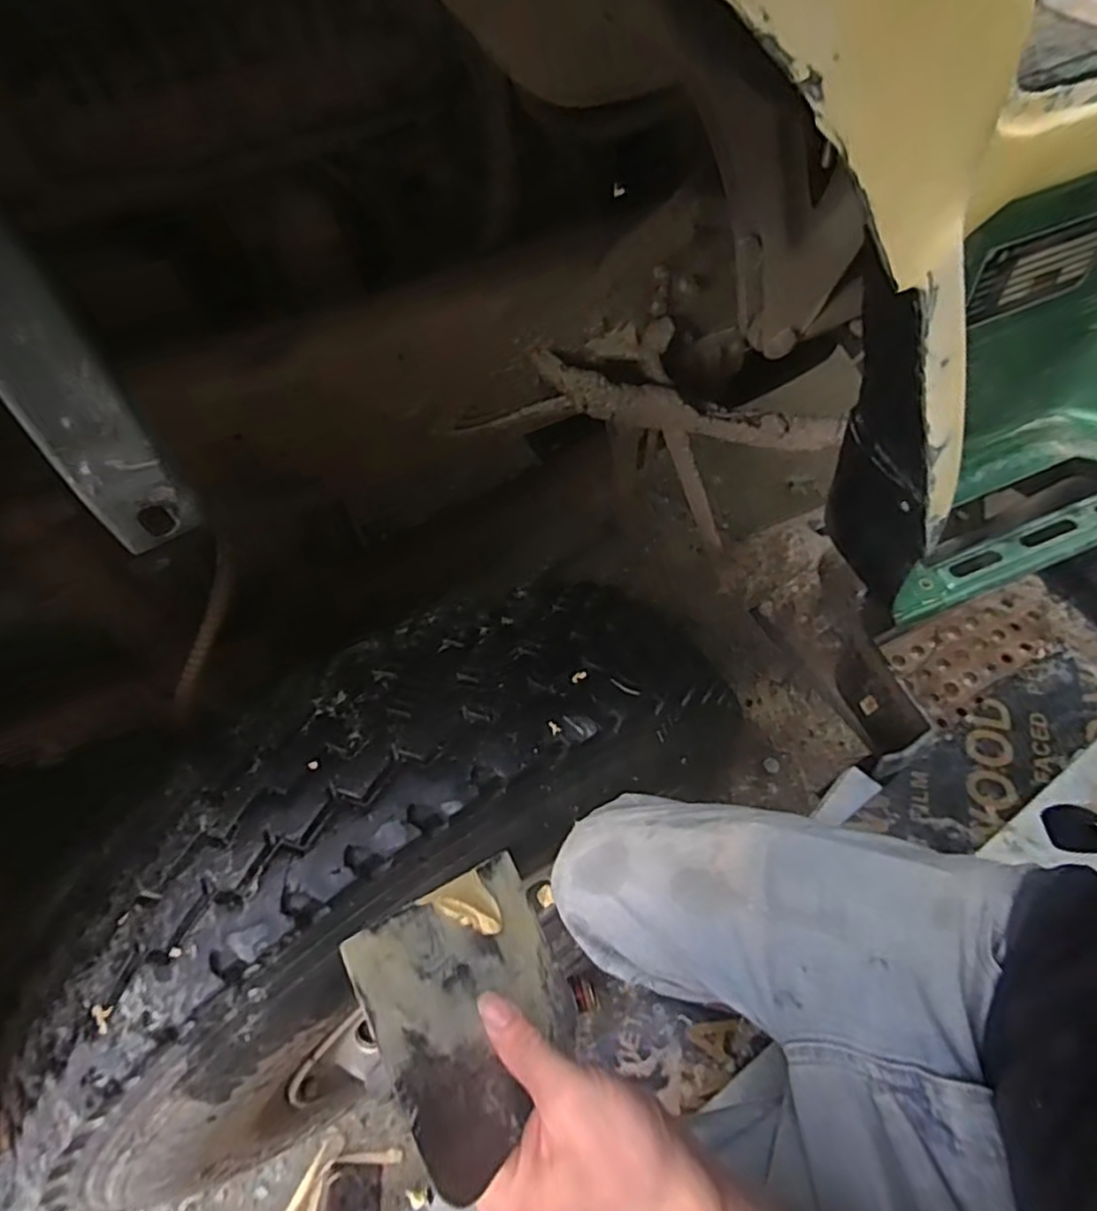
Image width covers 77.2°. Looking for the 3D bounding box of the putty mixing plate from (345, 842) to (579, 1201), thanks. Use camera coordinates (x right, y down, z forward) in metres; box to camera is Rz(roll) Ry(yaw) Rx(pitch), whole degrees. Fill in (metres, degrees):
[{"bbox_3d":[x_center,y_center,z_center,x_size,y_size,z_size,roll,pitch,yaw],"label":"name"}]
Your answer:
[{"bbox_3d":[-0.032,0.202,0.360,0.005,0.179,0.114,-31,72,13],"label":"putty mixing plate"}]

